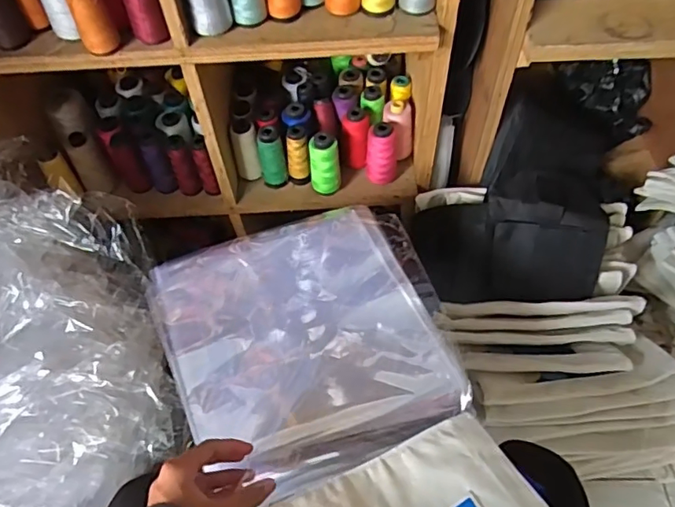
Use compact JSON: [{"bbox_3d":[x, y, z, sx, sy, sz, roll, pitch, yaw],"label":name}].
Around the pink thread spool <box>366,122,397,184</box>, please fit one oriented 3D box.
[{"bbox_3d":[0.077,-0.172,0.912,0.053,0.107,0.047,3,56,4],"label":"pink thread spool"}]

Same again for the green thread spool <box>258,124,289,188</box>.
[{"bbox_3d":[-0.111,-0.164,0.915,0.044,0.110,0.036,-14,56,-8],"label":"green thread spool"}]

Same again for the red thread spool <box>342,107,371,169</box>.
[{"bbox_3d":[0.032,-0.194,0.923,0.047,0.095,0.054,-2,56,1],"label":"red thread spool"}]

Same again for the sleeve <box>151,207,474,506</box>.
[{"bbox_3d":[-0.034,0.088,0.626,0.305,0.027,0.306,-19,60,-8],"label":"sleeve"}]

